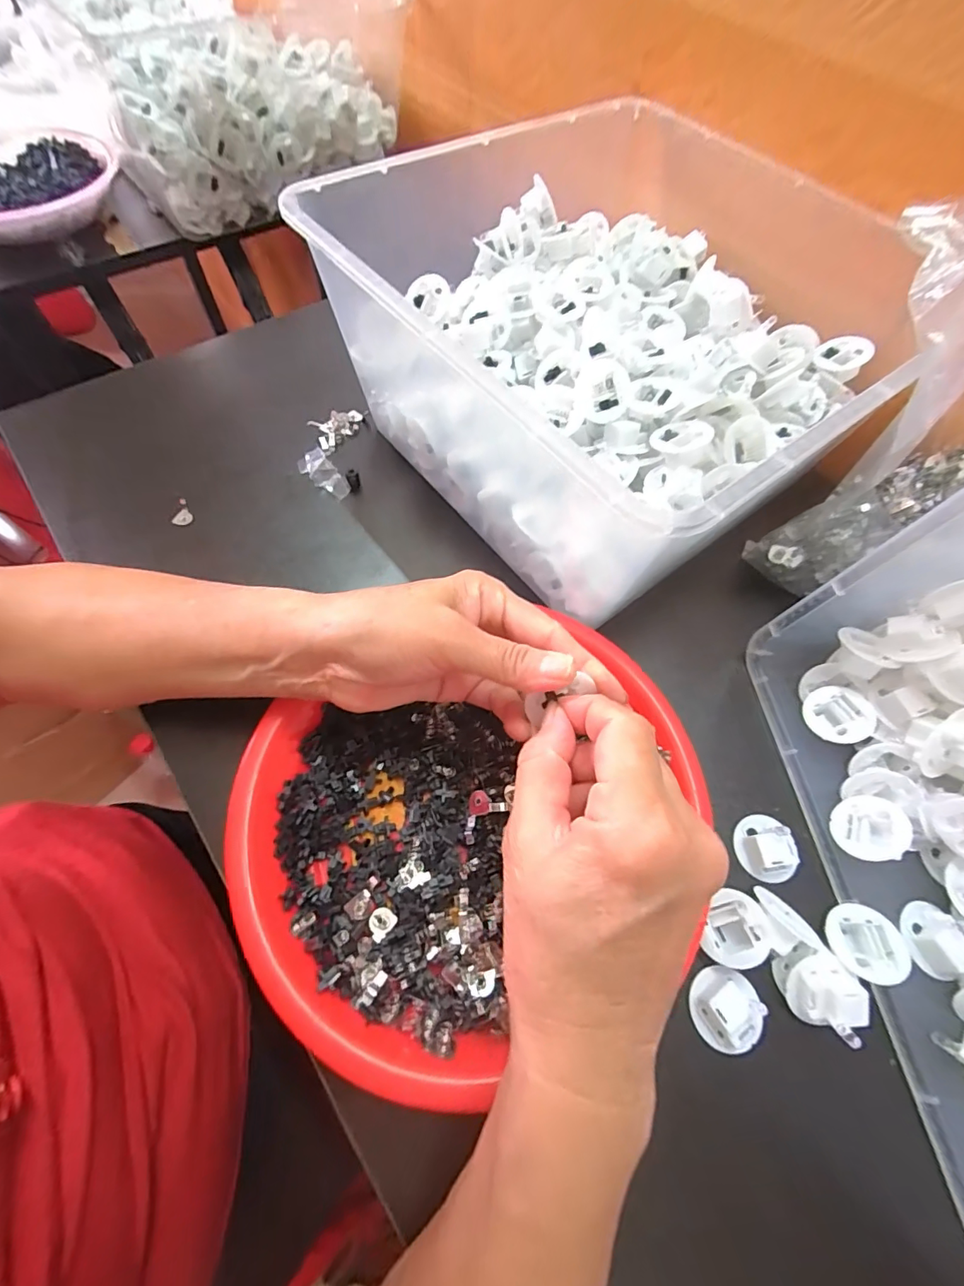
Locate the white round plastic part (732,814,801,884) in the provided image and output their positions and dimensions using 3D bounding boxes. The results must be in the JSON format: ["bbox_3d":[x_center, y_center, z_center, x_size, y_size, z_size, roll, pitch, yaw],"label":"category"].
[{"bbox_3d":[0.151,0.107,0.261,0.029,0.018,0.032,-10,64,-7],"label":"white round plastic part"}]

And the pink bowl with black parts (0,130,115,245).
[{"bbox_3d":[-0.435,-0.422,0.464,0.175,0.035,0.147,-4,63,-4],"label":"pink bowl with black parts"}]

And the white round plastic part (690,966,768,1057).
[{"bbox_3d":[0.113,0.168,0.227,0.028,0.018,0.031,-9,64,-7],"label":"white round plastic part"}]

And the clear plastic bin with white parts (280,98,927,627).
[{"bbox_3d":[0.084,-0.209,0.340,0.308,0.132,0.303,-38,70,-19],"label":"clear plastic bin with white parts"}]

